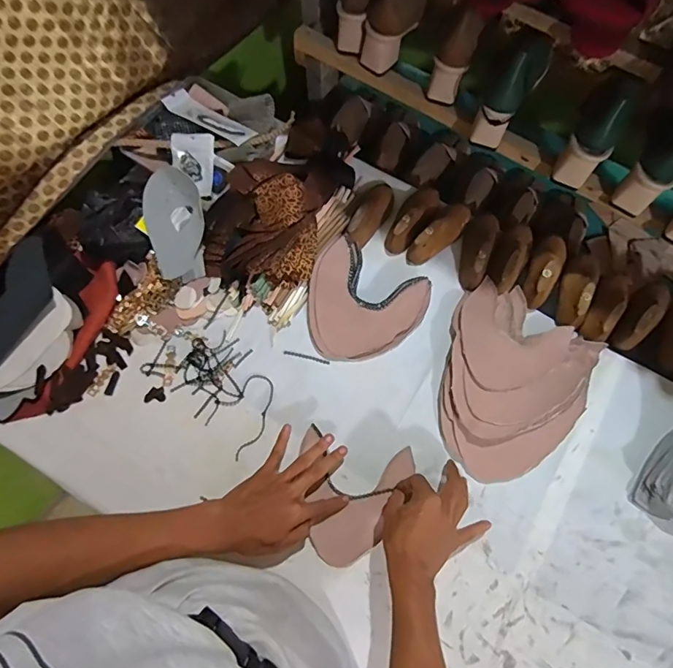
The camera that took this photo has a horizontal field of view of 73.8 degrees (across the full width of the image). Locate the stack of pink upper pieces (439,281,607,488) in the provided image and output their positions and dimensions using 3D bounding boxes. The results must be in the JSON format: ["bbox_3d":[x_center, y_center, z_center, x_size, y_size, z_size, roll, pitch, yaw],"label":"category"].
[{"bbox_3d":[0.241,0.063,0.647,0.214,0.040,0.263,37,75,13],"label":"stack of pink upper pieces"}]

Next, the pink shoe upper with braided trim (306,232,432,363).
[{"bbox_3d":[0.036,-0.043,0.684,0.173,0.053,0.170,30,73,11],"label":"pink shoe upper with braided trim"}]

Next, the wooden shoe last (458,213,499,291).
[{"bbox_3d":[0.228,-0.142,0.717,0.051,0.056,0.138,20,72,7],"label":"wooden shoe last"}]

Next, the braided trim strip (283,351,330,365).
[{"bbox_3d":[-0.045,0.035,0.682,0.072,0.004,0.008,13,71,5],"label":"braided trim strip"}]

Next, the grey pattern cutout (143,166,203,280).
[{"bbox_3d":[-0.246,-0.169,0.679,0.078,0.021,0.163,-4,90,-19],"label":"grey pattern cutout"}]

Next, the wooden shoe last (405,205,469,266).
[{"bbox_3d":[0.172,-0.169,0.731,0.046,0.056,0.140,40,75,13],"label":"wooden shoe last"}]

